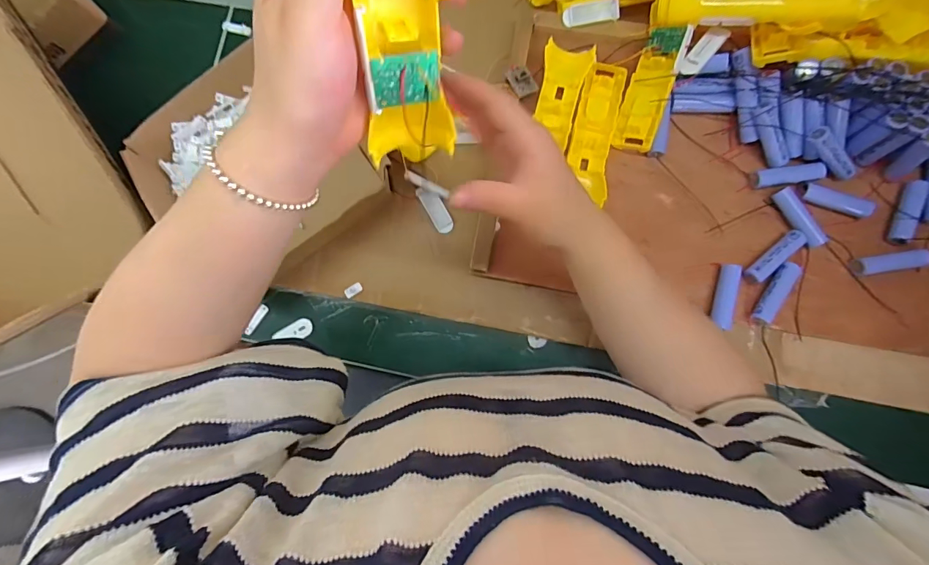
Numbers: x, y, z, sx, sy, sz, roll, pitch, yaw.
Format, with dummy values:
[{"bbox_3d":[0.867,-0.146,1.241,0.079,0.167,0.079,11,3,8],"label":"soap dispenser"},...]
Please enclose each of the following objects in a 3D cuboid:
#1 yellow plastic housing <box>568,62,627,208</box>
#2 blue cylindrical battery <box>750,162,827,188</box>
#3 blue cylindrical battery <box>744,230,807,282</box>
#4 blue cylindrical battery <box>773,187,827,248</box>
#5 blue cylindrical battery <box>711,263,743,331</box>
[{"bbox_3d":[0.138,-0.162,0.458,0.042,0.020,0.150,11,83,4],"label":"yellow plastic housing"},{"bbox_3d":[0.329,-0.110,0.440,0.065,0.022,0.021,-4,82,2],"label":"blue cylindrical battery"},{"bbox_3d":[0.310,-0.026,0.430,0.068,0.016,0.017,-39,82,-3],"label":"blue cylindrical battery"},{"bbox_3d":[0.338,-0.065,0.436,0.016,0.021,0.066,-29,82,-1],"label":"blue cylindrical battery"},{"bbox_3d":[0.262,0.014,0.430,0.018,0.016,0.065,14,83,5],"label":"blue cylindrical battery"}]

